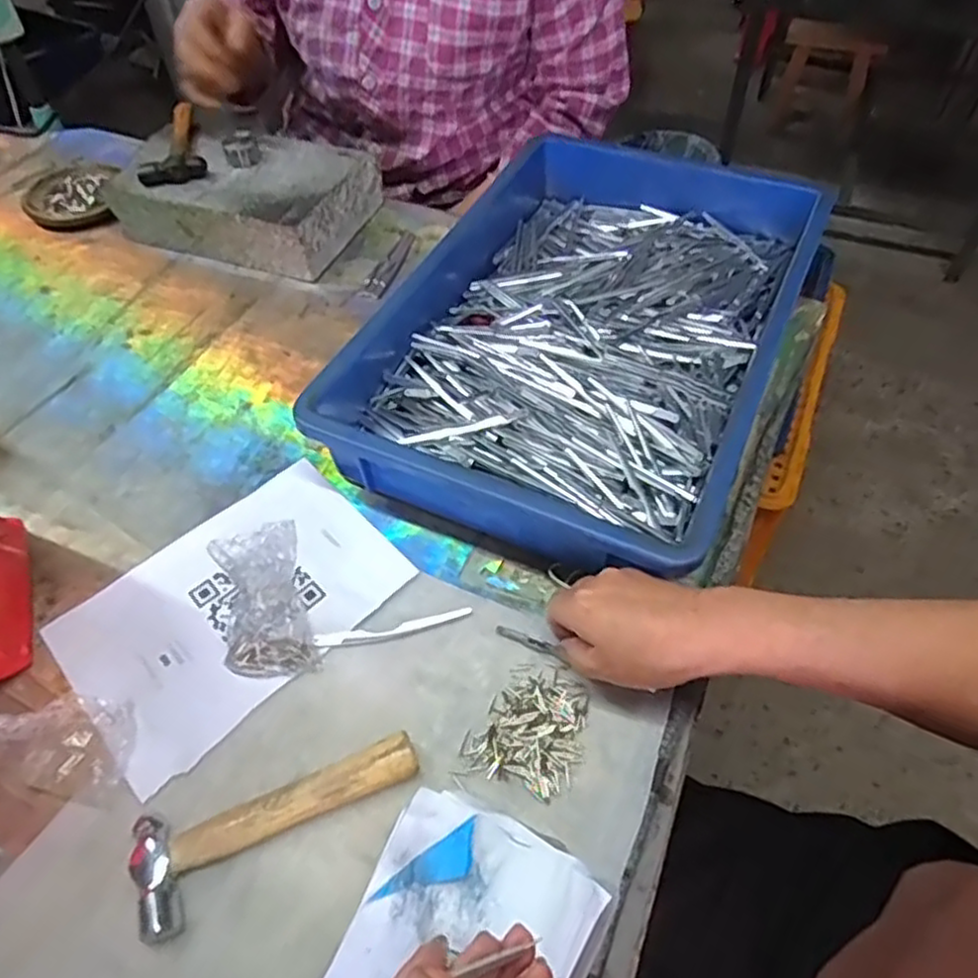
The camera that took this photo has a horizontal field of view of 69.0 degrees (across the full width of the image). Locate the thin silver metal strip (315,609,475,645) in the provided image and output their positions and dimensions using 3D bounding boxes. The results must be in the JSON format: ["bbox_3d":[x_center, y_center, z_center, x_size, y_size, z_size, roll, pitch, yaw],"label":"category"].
[{"bbox_3d":[-0.063,0.093,0.469,0.102,0.005,0.010,-9,53,-7],"label":"thin silver metal strip"}]

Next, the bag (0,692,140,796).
[{"bbox_3d":[-0.258,0.142,0.416,0.093,0.028,0.056,4,52,3],"label":"bag"}]

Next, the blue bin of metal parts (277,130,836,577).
[{"bbox_3d":[0.069,-0.132,0.580,0.300,0.082,0.408,21,55,16],"label":"blue bin of metal parts"}]

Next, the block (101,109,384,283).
[{"bbox_3d":[-0.251,-0.306,0.739,0.238,0.070,0.146,14,54,11],"label":"block"}]

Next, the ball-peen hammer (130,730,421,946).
[{"bbox_3d":[-0.115,0.180,0.395,0.156,0.015,0.057,-22,55,-16],"label":"ball-peen hammer"}]

